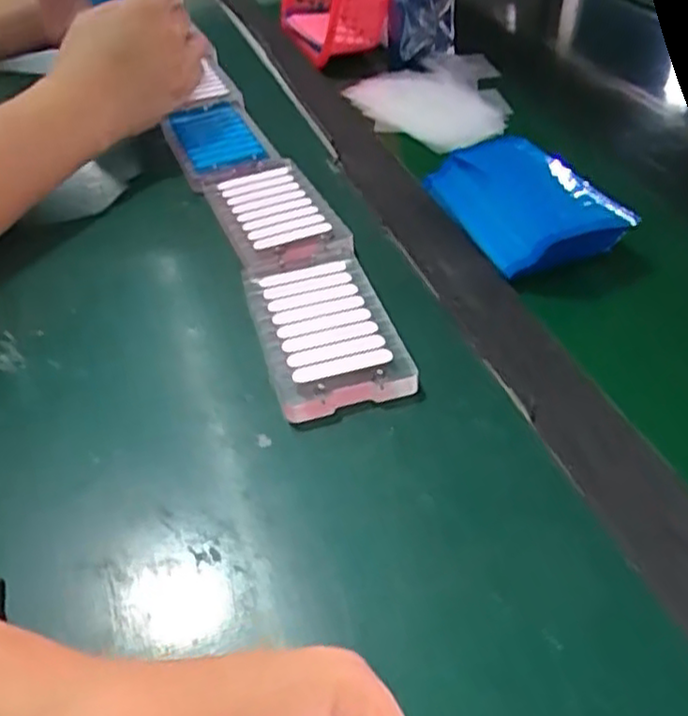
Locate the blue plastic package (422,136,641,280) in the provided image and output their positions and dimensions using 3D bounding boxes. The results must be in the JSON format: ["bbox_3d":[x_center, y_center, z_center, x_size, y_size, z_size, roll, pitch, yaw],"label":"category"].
[{"bbox_3d":[0.114,-0.101,0.459,0.085,0.035,0.114,-15,43,-14],"label":"blue plastic package"}]

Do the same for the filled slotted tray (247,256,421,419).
[{"bbox_3d":[-0.010,-0.016,0.394,0.070,0.013,0.114,-12,43,-10],"label":"filled slotted tray"}]

